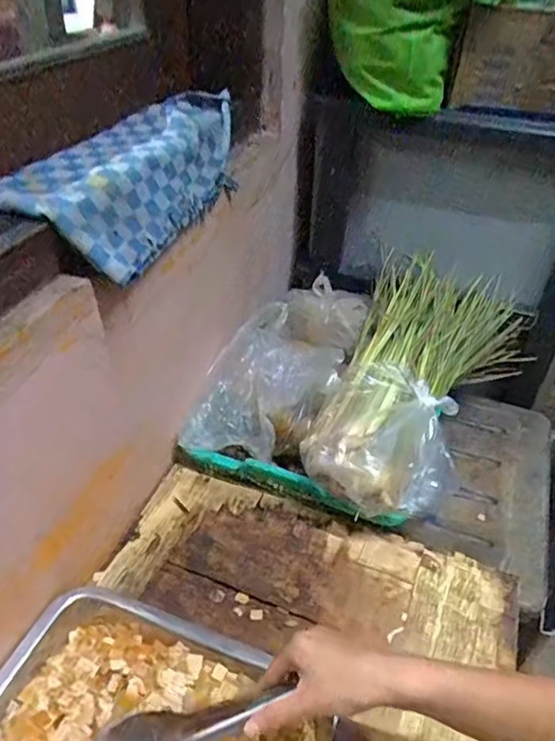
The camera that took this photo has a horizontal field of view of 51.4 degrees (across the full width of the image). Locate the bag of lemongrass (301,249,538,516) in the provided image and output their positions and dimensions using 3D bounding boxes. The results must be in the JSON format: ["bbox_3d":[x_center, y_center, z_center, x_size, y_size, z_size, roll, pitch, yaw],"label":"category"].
[{"bbox_3d":[0.204,0.012,0.788,0.223,0.113,0.459,17,40,16],"label":"bag of lemongrass"}]

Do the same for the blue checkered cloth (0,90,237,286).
[{"bbox_3d":[-0.146,-0.201,0.597,0.118,0.082,0.332,12,39,11],"label":"blue checkered cloth"}]

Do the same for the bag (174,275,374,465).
[{"bbox_3d":[0.023,-0.002,0.800,0.156,0.111,0.336,25,56,25],"label":"bag"}]

